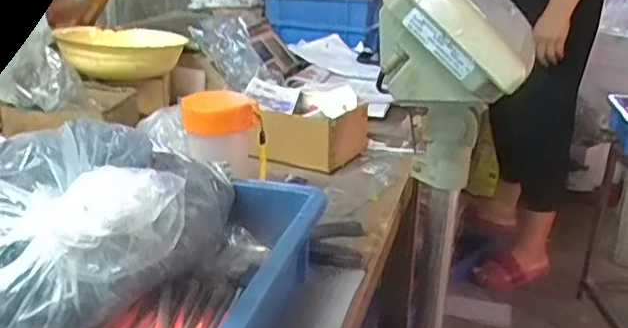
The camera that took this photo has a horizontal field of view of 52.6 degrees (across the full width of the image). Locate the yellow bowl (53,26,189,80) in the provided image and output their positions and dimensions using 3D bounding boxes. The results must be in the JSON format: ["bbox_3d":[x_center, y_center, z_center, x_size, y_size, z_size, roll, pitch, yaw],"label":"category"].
[{"bbox_3d":[-0.299,-0.184,0.999,0.191,0.066,0.126,-4,24,-13],"label":"yellow bowl"}]

